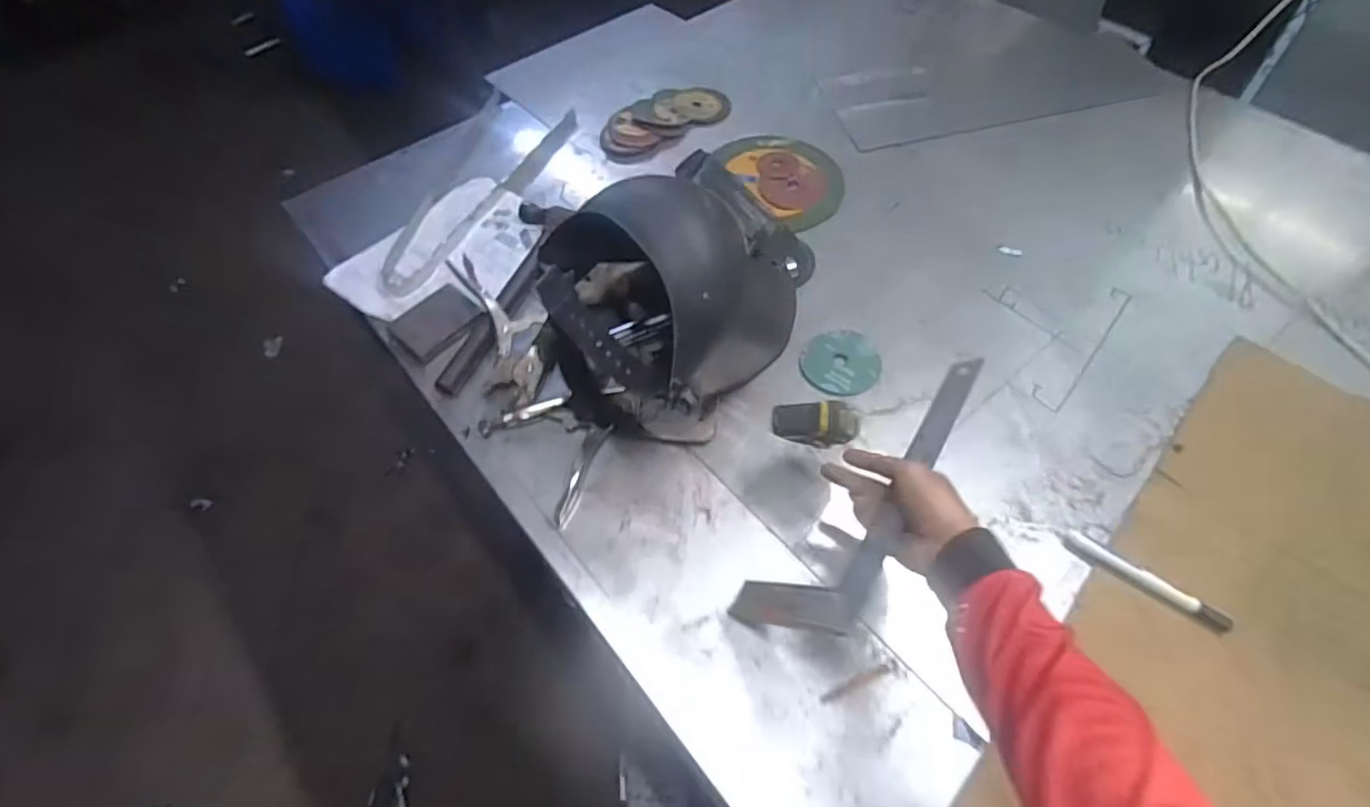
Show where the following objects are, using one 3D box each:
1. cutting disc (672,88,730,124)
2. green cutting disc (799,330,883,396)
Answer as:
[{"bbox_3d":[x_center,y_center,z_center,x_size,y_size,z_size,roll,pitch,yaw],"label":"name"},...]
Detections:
[{"bbox_3d":[0.029,-0.478,1.054,0.091,0.006,0.099,1,56,-1],"label":"cutting disc"},{"bbox_3d":[0.185,-0.050,0.785,0.091,0.006,0.096,-2,54,2],"label":"green cutting disc"}]

